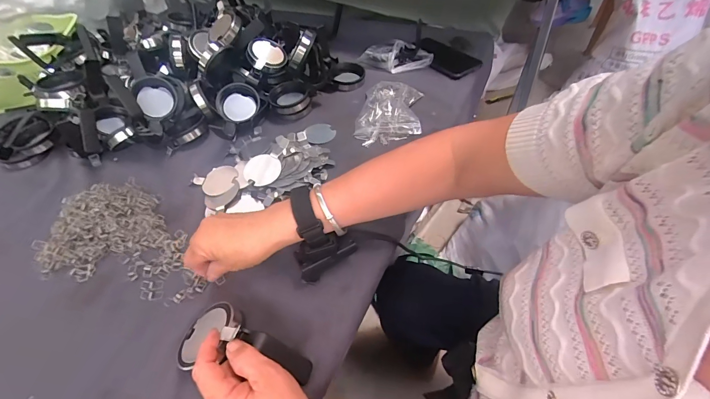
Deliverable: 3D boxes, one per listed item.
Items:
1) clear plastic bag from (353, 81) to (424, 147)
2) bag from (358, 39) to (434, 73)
[{"bbox_3d":[0.058,-0.153,0.596,0.112,0.037,0.139,0,48,7],"label":"clear plastic bag"},{"bbox_3d":[0.083,-0.294,0.711,0.141,0.038,0.070,20,53,23],"label":"bag"}]

